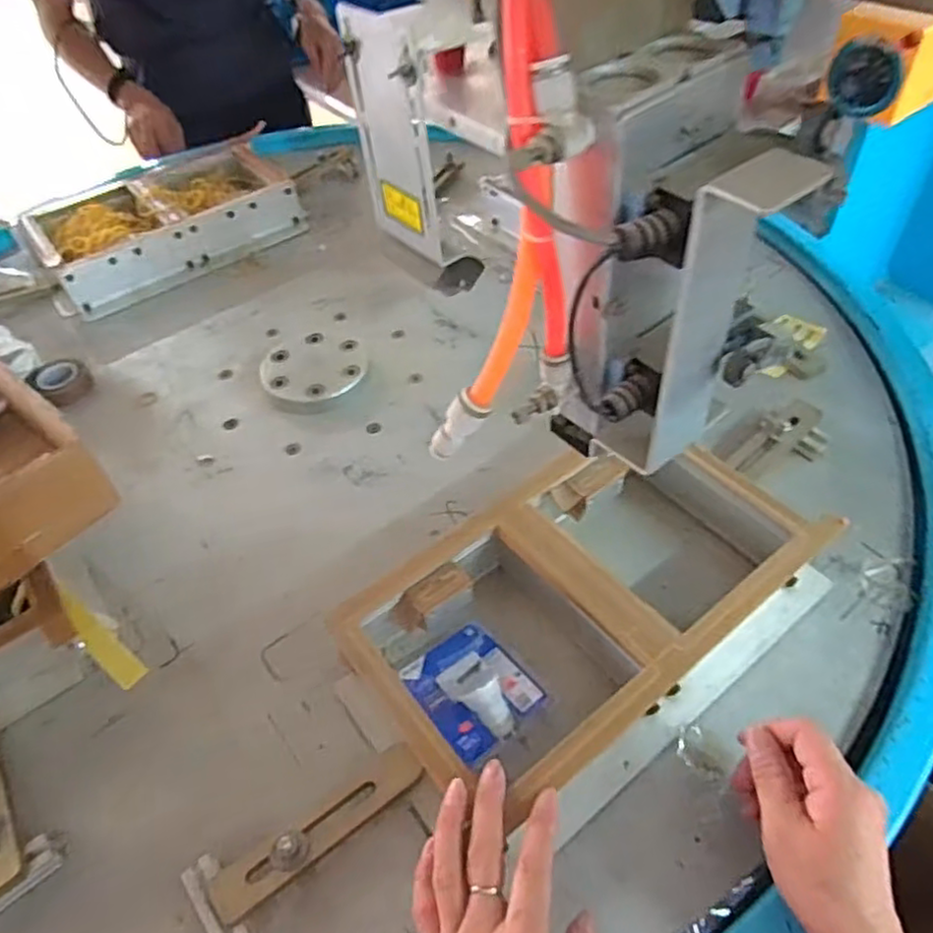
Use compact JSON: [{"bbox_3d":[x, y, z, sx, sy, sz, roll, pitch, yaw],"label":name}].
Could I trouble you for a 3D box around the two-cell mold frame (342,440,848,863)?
[{"bbox_3d":[0.095,0.104,0.520,0.340,0.070,0.199,-32,54,-22],"label":"two-cell mold frame"}]

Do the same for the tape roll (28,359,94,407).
[{"bbox_3d":[-0.459,-0.099,0.770,0.059,0.025,0.068,-33,54,-23],"label":"tape roll"}]

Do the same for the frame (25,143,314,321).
[{"bbox_3d":[-0.420,-0.345,0.948,0.343,0.065,0.224,-29,53,-20],"label":"frame"}]

